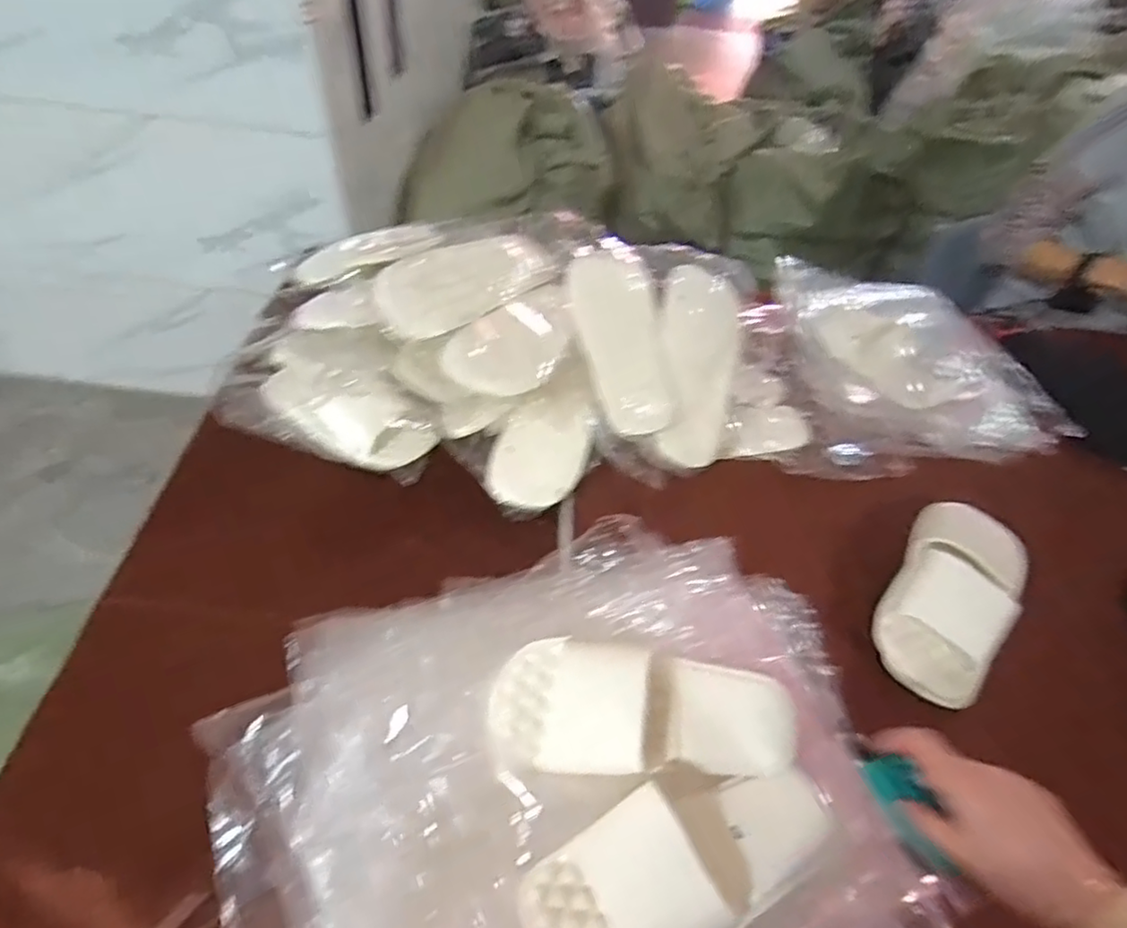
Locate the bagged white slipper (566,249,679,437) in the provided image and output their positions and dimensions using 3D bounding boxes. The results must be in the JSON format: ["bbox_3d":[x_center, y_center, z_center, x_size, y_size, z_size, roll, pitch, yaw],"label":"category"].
[{"bbox_3d":[0.073,-0.149,0.764,0.102,0.041,0.242,-11,79,-14],"label":"bagged white slipper"}]

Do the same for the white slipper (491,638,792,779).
[{"bbox_3d":[0.070,0.207,0.542,0.256,0.073,0.098,3,50,-3],"label":"white slipper"}]

